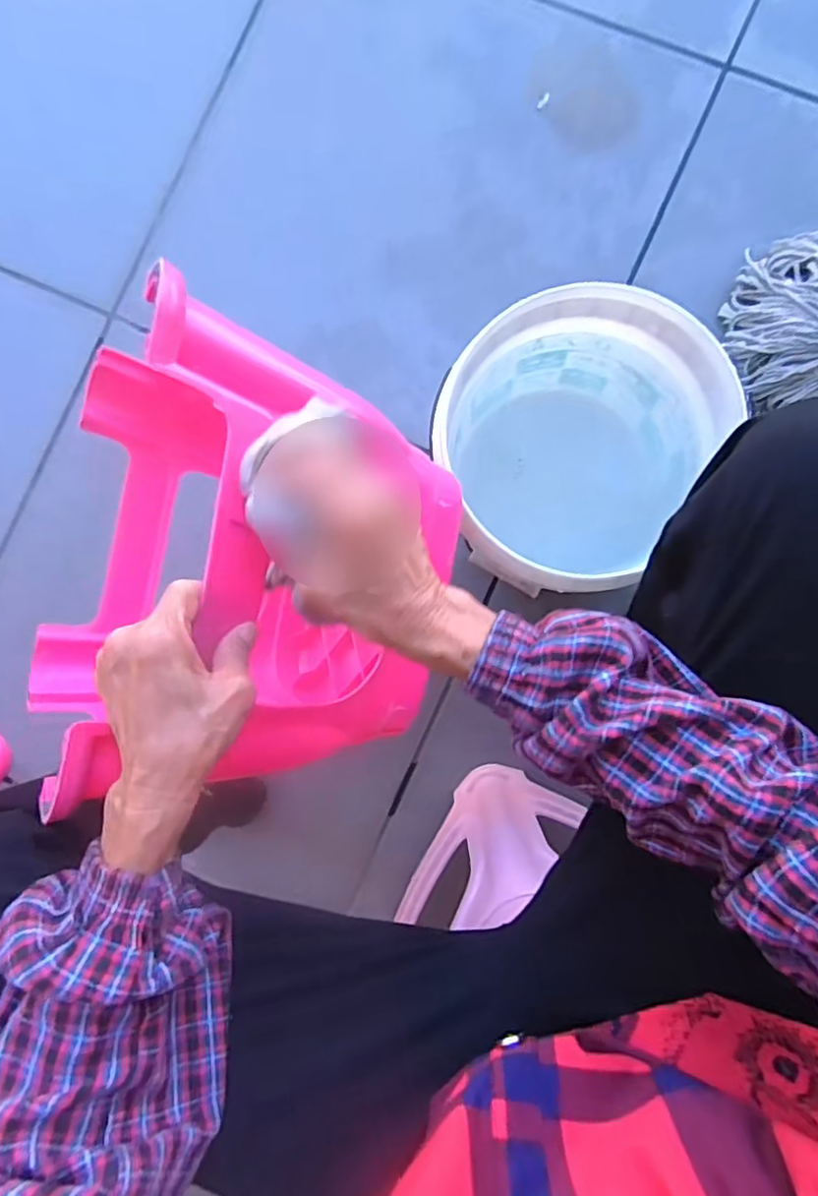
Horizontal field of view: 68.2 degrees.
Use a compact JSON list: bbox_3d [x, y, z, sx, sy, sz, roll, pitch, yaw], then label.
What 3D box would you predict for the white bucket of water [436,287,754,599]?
[{"bbox_3d":[0.153,-0.144,0.663,0.247,0.286,0.251,16,91,0],"label":"white bucket of water"}]

